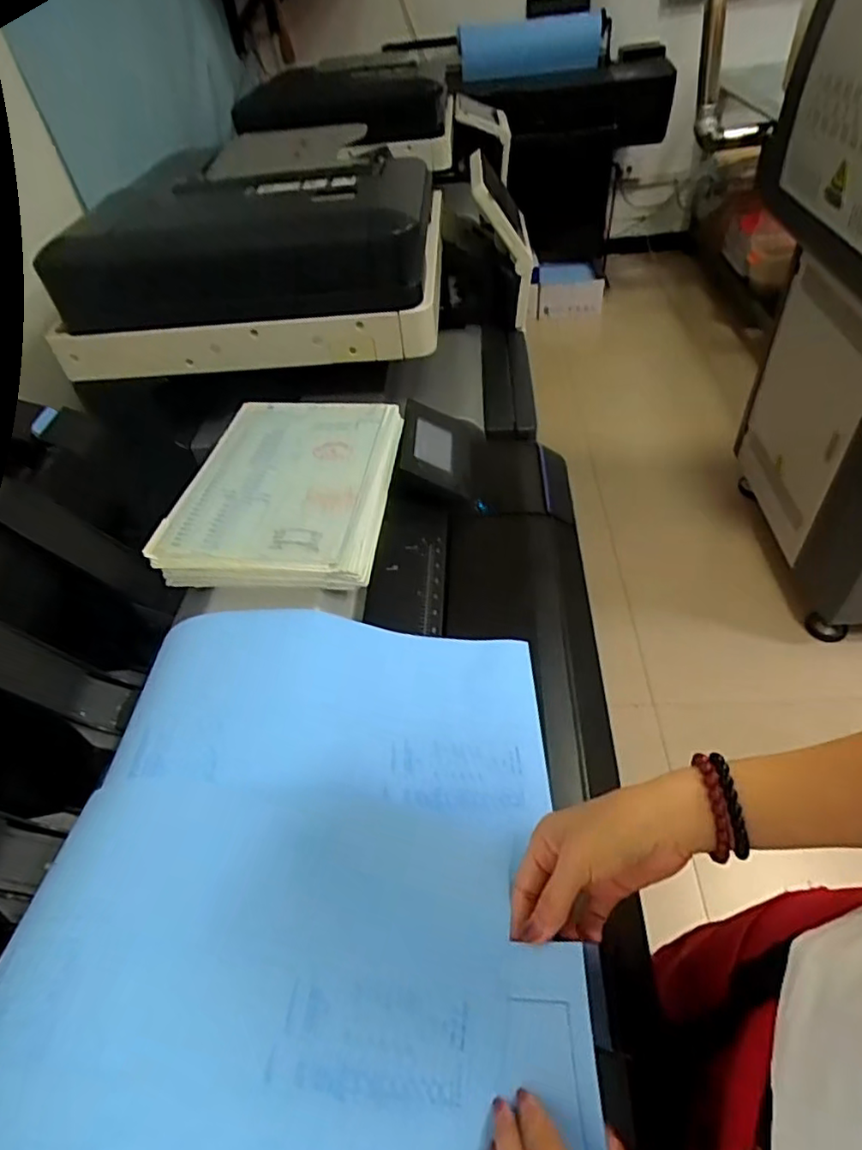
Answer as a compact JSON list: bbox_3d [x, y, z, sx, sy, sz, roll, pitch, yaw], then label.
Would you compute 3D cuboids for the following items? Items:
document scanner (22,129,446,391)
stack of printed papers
[{"bbox_3d":[-0.294,-0.617,1.131,0.596,0.203,0.603,-4,46,4],"label":"document scanner"},{"bbox_3d":[-0.166,-0.111,0.727,0.227,0.034,0.309,0,47,7],"label":"stack of printed papers"}]

